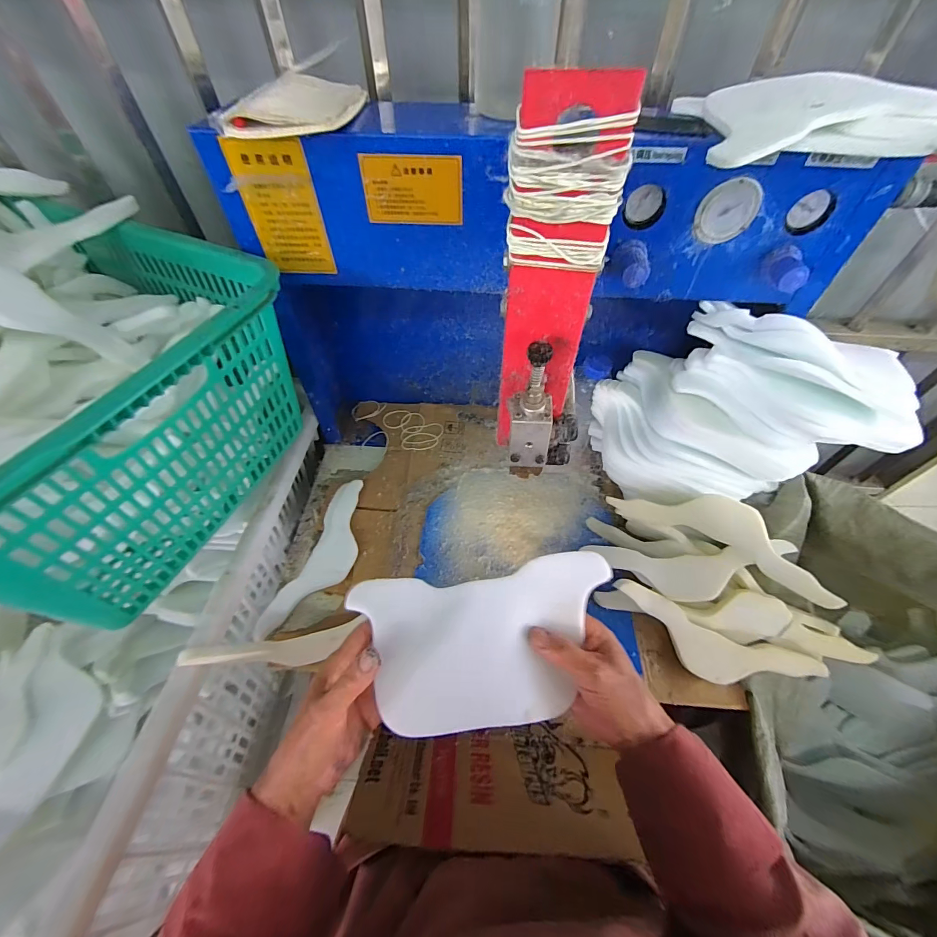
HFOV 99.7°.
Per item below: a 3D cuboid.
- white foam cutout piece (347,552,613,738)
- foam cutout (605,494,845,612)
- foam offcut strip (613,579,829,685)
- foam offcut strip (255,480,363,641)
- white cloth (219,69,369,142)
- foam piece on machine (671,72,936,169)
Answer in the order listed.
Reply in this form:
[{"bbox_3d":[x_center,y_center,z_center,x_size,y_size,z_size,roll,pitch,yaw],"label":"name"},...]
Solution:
[{"bbox_3d":[0.012,0.157,0.358,0.232,0.047,0.133,-4,55,-3],"label":"white foam cutout piece"},{"bbox_3d":[0.319,0.075,0.496,0.258,0.024,0.072,27,96,27],"label":"foam cutout"},{"bbox_3d":[0.307,0.226,0.494,0.262,0.015,0.073,22,87,5],"label":"foam offcut strip"},{"bbox_3d":[-0.207,0.128,0.580,0.077,0.022,0.247,14,58,8],"label":"foam offcut strip"},{"bbox_3d":[-0.160,-0.343,0.373,0.105,0.023,0.114,-1,54,-1],"label":"white cloth"},{"bbox_3d":[0.316,-0.302,0.339,0.239,0.037,0.136,9,55,6],"label":"foam piece on machine"}]

